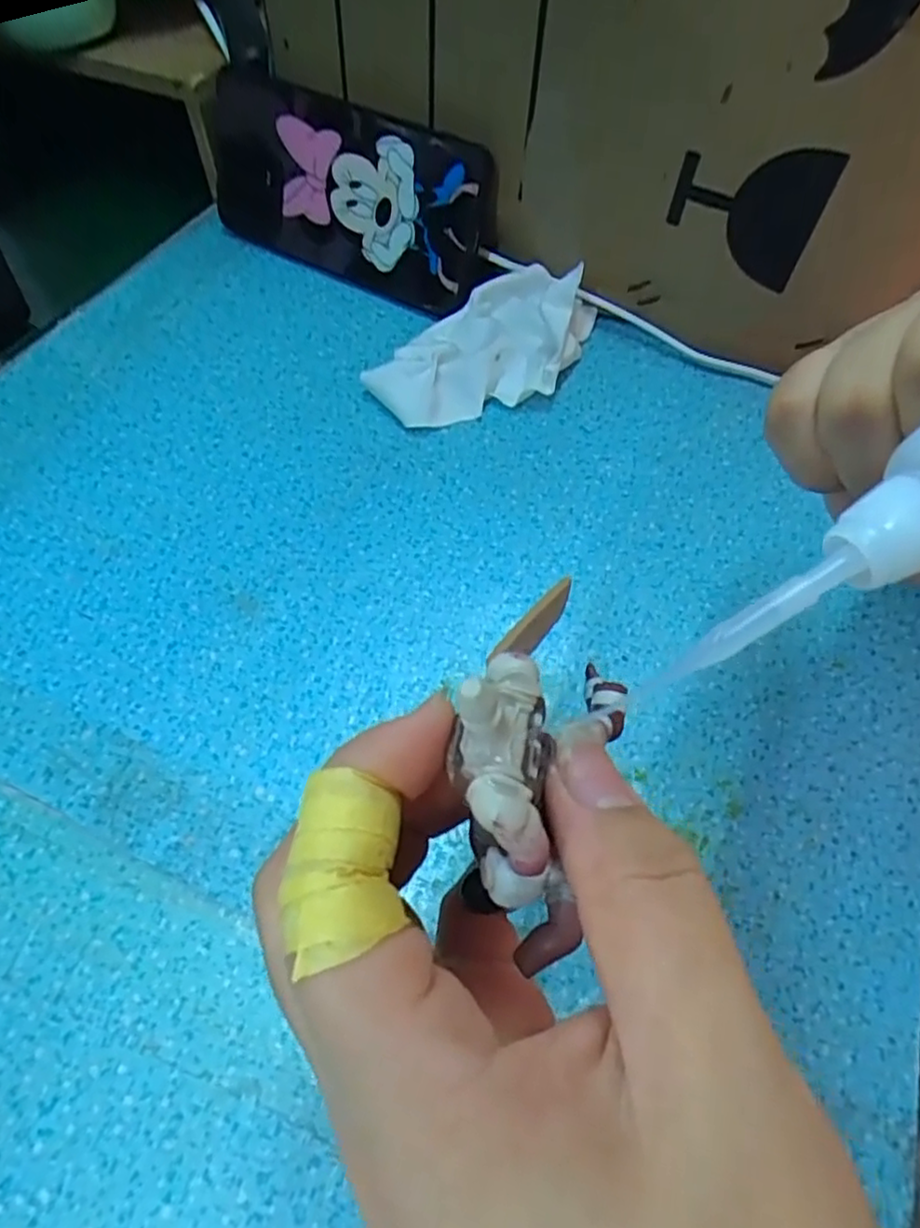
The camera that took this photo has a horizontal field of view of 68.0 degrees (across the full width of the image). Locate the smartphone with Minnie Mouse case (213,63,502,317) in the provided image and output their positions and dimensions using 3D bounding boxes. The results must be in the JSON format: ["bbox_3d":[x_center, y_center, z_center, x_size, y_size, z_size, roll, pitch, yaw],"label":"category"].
[{"bbox_3d":[-0.056,-0.211,0.344,0.157,0.075,0.017,28,41,14],"label":"smartphone with Minnie Mouse case"}]

